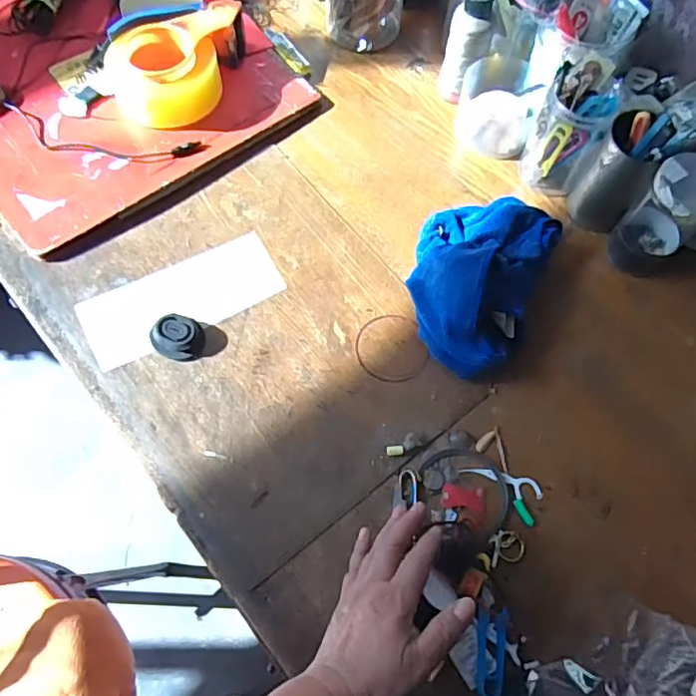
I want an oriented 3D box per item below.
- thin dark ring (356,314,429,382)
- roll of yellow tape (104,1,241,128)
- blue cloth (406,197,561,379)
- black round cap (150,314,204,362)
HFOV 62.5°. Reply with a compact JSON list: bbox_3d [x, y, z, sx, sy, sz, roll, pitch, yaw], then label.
[{"bbox_3d":[0.042,0.000,0.576,0.067,0.004,0.074,-11,66,-8],"label":"thin dark ring"},{"bbox_3d":[-0.198,-0.330,0.663,0.109,0.064,0.164,18,65,5],"label":"roll of yellow tape"},{"bbox_3d":[0.130,-0.082,0.580,0.129,0.070,0.218,25,66,8],"label":"blue cloth"},{"bbox_3d":[-0.165,-0.010,0.553,0.046,0.024,0.038,-1,65,-4],"label":"black round cap"}]

